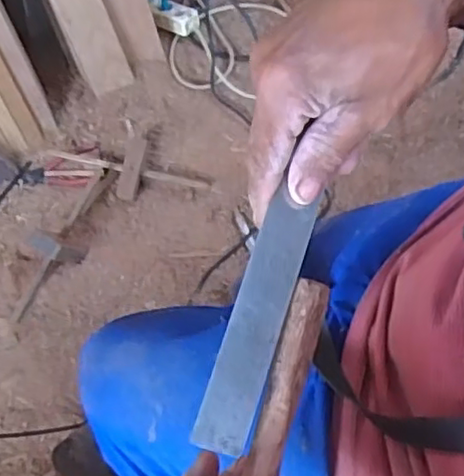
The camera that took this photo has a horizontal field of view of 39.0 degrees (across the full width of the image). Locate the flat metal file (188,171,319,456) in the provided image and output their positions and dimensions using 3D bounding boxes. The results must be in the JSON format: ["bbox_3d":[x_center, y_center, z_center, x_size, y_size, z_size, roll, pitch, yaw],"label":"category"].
[{"bbox_3d":[0.014,0.042,0.344,0.028,0.004,0.135,20,78,-4],"label":"flat metal file"}]

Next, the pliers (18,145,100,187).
[{"bbox_3d":[-0.379,-0.148,1.424,0.178,0.028,0.087,-9,69,-1],"label":"pliers"}]

